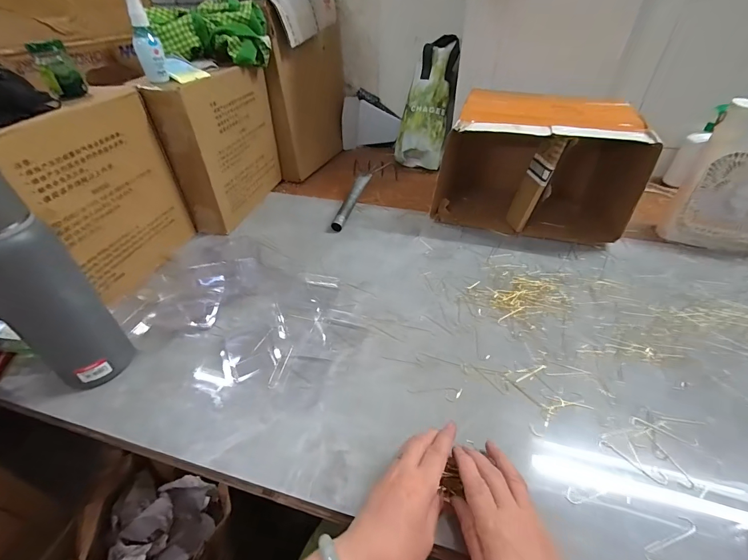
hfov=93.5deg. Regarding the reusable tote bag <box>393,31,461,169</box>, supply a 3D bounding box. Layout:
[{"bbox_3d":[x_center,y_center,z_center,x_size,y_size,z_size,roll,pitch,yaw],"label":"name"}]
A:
[{"bbox_3d":[0.147,-0.470,0.930,0.130,0.330,0.073,21,19,23],"label":"reusable tote bag"}]

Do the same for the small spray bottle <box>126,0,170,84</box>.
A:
[{"bbox_3d":[-0.353,-0.374,0.544,0.035,0.118,0.036,-18,43,-19],"label":"small spray bottle"}]

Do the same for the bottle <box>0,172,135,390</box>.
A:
[{"bbox_3d":[-0.372,0.016,0.386,0.073,0.275,0.069,2,39,3],"label":"bottle"}]

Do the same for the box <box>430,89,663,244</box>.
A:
[{"bbox_3d":[0.322,-0.237,0.722,0.339,0.218,0.218,11,41,14],"label":"box"}]

